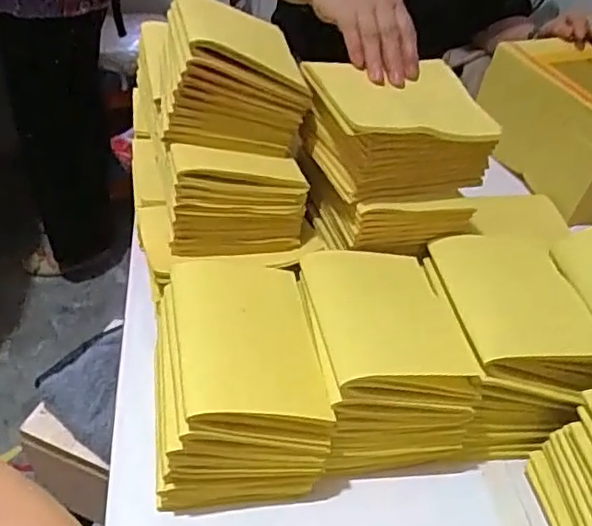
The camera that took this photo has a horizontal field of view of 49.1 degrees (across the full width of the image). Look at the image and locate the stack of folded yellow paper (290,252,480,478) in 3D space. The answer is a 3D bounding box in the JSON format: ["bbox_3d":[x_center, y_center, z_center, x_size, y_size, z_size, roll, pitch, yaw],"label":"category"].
[{"bbox_3d":[0.067,0.070,0.553,0.117,0.099,0.175,-3,42,-13],"label":"stack of folded yellow paper"}]

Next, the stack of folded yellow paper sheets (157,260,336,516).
[{"bbox_3d":[-0.050,0.084,0.534,0.120,0.102,0.193,-1,42,-10],"label":"stack of folded yellow paper sheets"}]

